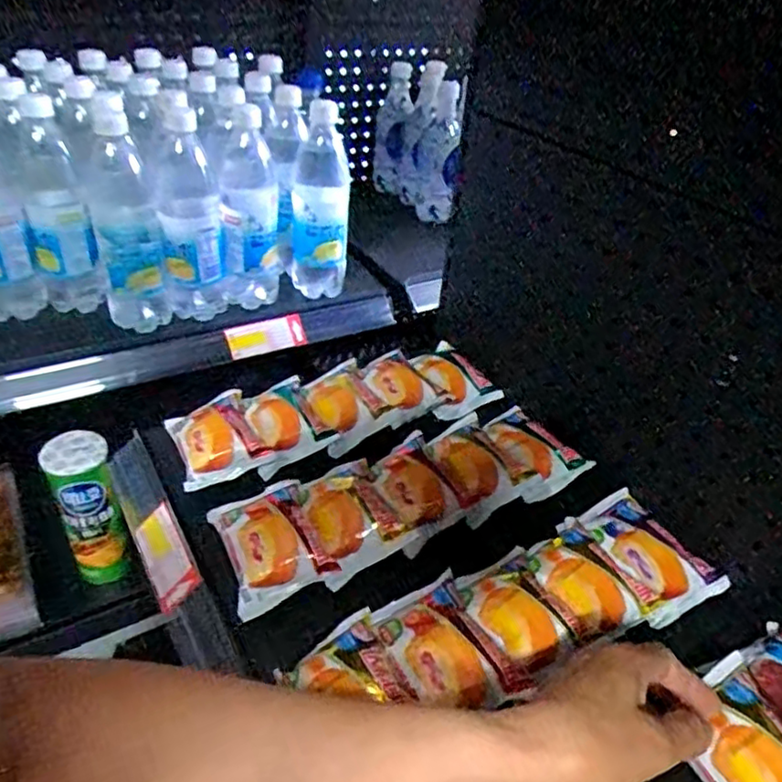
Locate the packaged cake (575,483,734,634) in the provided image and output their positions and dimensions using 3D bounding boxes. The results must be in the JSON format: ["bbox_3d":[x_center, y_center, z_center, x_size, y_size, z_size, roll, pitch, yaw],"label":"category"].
[{"bbox_3d":[0.203,0.130,0.523,0.087,0.028,0.114,-16,42,-25],"label":"packaged cake"}]

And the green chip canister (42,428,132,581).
[{"bbox_3d":[-0.377,0.152,0.800,0.070,0.213,0.072,-16,42,-25],"label":"green chip canister"}]

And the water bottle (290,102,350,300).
[{"bbox_3d":[-0.088,-0.233,0.796,0.067,0.232,0.069,4,37,-2],"label":"water bottle"}]

